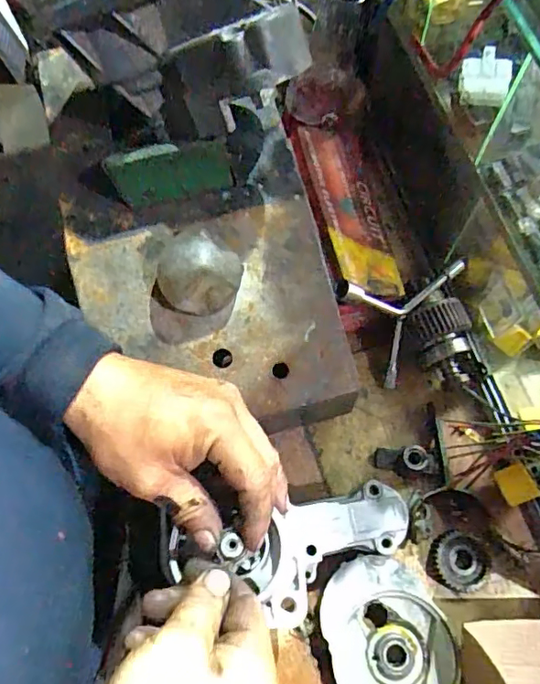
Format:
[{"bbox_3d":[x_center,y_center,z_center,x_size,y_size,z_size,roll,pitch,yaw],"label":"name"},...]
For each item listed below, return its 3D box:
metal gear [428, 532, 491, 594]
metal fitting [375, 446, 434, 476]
[{"bbox_3d":[0.146,0.169,0.410,0.046,0.012,0.042,0,70,1],"label":"metal gear"},{"bbox_3d":[0.112,0.098,0.439,0.047,0.024,0.021,3,70,2],"label":"metal fitting"}]

